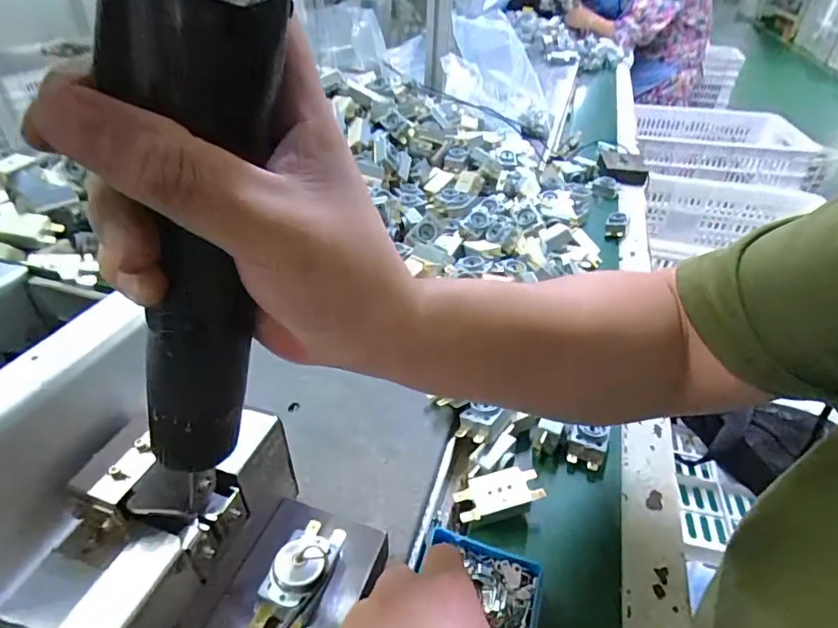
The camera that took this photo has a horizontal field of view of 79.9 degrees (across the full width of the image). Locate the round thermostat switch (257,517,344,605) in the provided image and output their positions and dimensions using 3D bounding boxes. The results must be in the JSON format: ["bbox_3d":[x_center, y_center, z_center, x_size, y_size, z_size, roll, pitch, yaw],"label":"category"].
[{"bbox_3d":[-0.057,0.125,0.255,0.027,0.019,0.046,13,39,13],"label":"round thermostat switch"}]

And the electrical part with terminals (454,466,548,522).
[{"bbox_3d":[0.055,0.123,0.343,0.059,0.014,0.027,-5,38,-9],"label":"electrical part with terminals"}]

